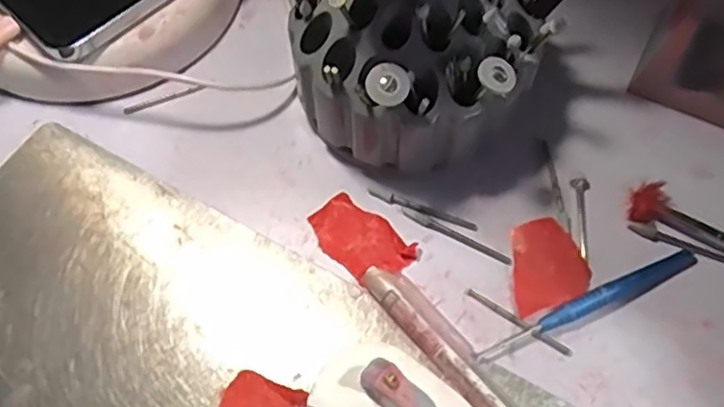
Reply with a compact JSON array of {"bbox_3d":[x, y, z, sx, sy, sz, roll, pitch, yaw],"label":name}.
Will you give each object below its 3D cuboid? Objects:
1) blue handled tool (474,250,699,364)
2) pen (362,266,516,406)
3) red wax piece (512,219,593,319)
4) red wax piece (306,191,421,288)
[{"bbox_3d":[0.088,0.039,0.255,0.096,0.006,0.009,-22,64,-9],"label":"blue handled tool"},{"bbox_3d":[0.048,0.070,0.236,0.016,0.012,0.130,-37,67,-16],"label":"pen"},{"bbox_3d":[0.072,0.024,0.265,0.033,0.004,0.036,-19,63,-8],"label":"red wax piece"},{"bbox_3d":[-0.001,0.014,0.273,0.026,0.005,0.043,-42,68,-18],"label":"red wax piece"}]

